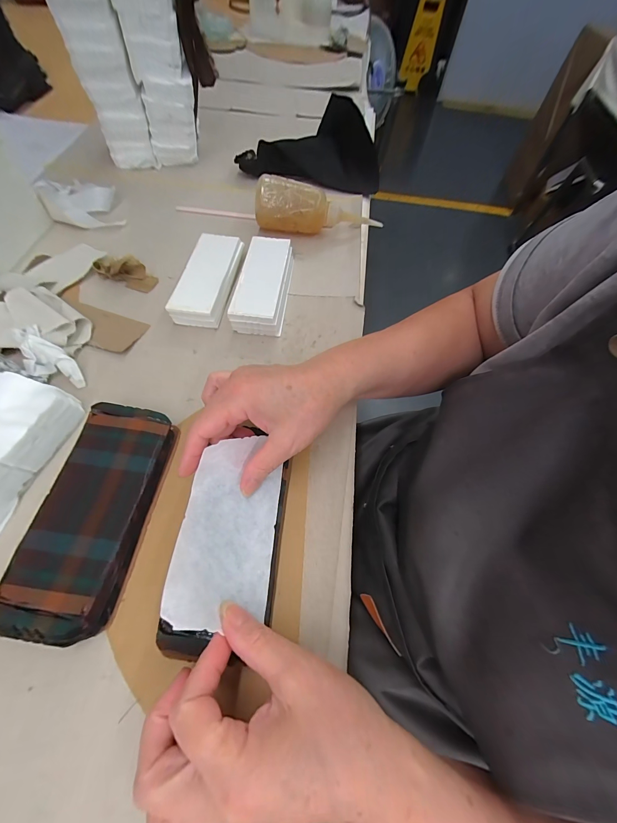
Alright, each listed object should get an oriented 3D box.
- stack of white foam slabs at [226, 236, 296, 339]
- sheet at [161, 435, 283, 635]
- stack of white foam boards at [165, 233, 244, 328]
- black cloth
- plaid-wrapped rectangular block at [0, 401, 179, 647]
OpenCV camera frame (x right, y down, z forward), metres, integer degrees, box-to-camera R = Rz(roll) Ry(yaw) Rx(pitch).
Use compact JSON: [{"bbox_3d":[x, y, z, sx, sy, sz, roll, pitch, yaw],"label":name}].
[{"bbox_3d":[-0.055,-0.165,0.395,0.061,0.032,0.153,4,60,0],"label":"stack of white foam slabs"},{"bbox_3d":[-0.060,0.081,0.226,0.067,0.042,0.122,4,60,0],"label":"sheet"},{"bbox_3d":[-0.126,-0.170,0.397,0.055,0.026,0.146,8,60,2],"label":"stack of white foam boards"},{"bbox_3d":[0.014,-0.475,0.593,0.292,0.134,0.061,-26,65,-18],"label":"black cloth"},{"bbox_3d":[-0.171,0.077,0.251,0.078,0.027,0.173,7,60,1],"label":"plaid-wrapped rectangular block"}]

